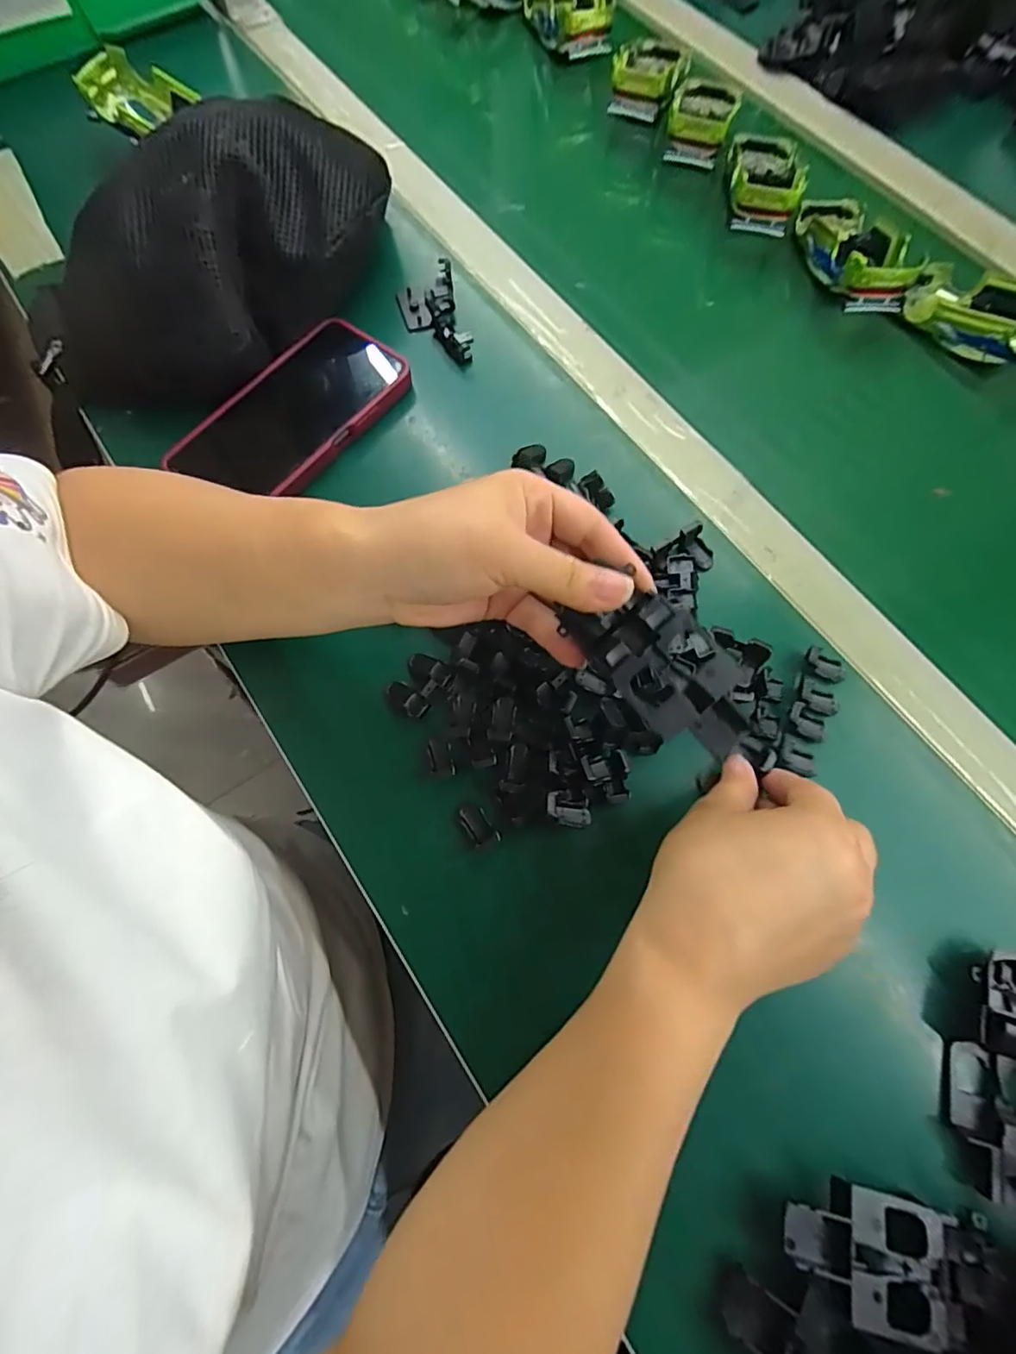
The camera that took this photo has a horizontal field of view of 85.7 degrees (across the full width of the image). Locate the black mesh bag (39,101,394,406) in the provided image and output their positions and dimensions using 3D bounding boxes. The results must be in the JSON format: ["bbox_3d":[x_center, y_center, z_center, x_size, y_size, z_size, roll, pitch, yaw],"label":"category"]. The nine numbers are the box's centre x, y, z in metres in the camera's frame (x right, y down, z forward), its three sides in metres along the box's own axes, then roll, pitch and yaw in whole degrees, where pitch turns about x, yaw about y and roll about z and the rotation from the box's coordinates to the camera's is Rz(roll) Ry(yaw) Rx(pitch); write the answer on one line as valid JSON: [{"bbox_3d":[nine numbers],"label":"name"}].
[{"bbox_3d":[-0.198,-0.280,0.365,0.261,0.085,0.137,-31,74,-9],"label":"black mesh bag"}]

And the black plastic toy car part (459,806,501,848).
[{"bbox_3d":[-0.016,0.081,0.296,0.014,0.004,0.024,-33,75,-10],"label":"black plastic toy car part"}]

